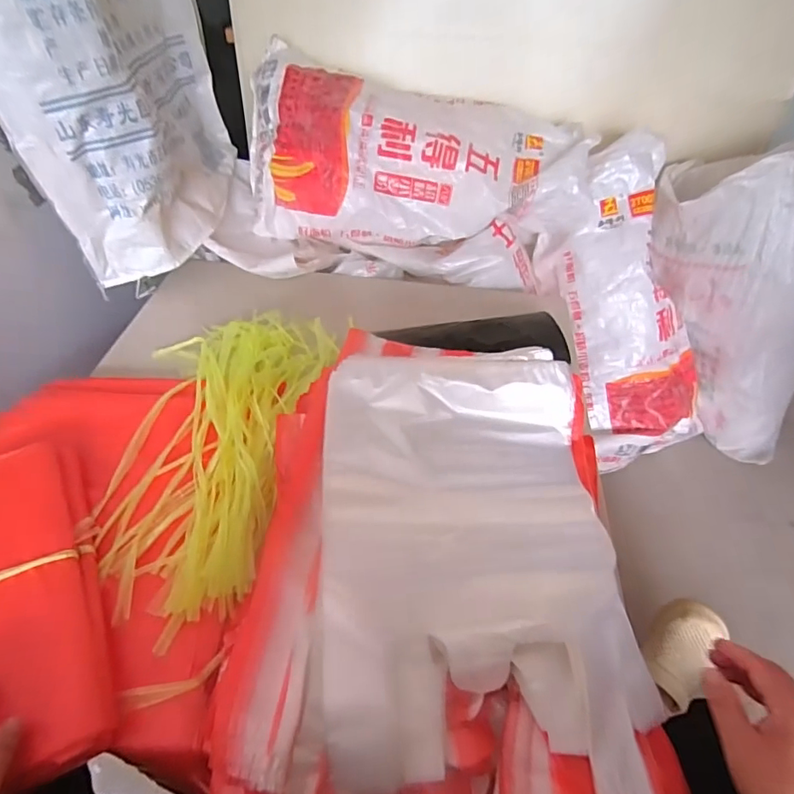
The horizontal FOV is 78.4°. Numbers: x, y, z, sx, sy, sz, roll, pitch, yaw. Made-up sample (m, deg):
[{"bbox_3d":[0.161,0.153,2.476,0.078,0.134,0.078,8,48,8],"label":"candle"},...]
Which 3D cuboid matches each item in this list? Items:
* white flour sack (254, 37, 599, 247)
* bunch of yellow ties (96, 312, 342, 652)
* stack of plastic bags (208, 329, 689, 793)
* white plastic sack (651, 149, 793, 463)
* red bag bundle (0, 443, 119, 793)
[{"bbox_3d":[0.030,-0.512,1.022,0.642,0.251,0.318,5,47,4],"label":"white flour sack"},{"bbox_3d":[-0.248,0.048,0.677,0.226,0.047,0.510,7,47,5],"label":"bunch of yellow ties"},{"bbox_3d":[0.046,0.166,0.505,0.388,0.174,0.501,1,47,0],"label":"stack of plastic bags"},{"bbox_3d":[0.782,-0.167,1.091,0.344,0.719,0.148,8,41,43],"label":"white plastic sack"},{"bbox_3d":[-0.396,0.201,0.522,0.125,0.039,0.363,-23,54,-21],"label":"red bag bundle"}]

